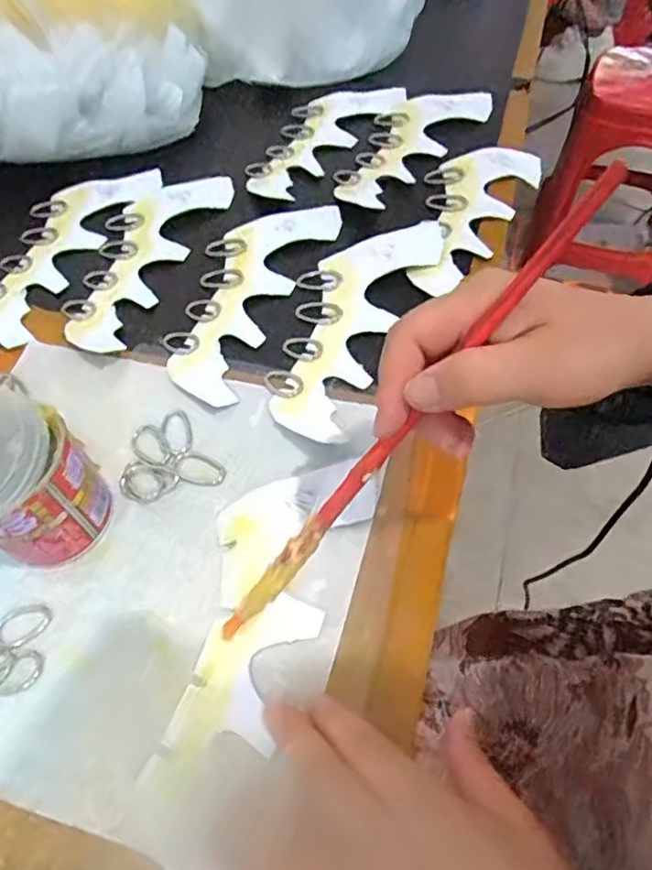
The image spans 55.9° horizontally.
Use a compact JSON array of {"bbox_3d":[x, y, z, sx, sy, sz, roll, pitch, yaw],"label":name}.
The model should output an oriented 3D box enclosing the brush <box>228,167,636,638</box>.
[{"bbox_3d":[0.024,0.006,0.258,0.010,0.261,0.014,7,40,-46],"label":"brush"}]

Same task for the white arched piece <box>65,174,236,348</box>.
[{"bbox_3d":[-0.143,-0.147,0.492,0.070,0.008,0.212,13,56,13],"label":"white arched piece"}]

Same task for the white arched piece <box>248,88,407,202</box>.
[{"bbox_3d":[-0.005,-0.279,0.573,0.075,0.006,0.202,23,59,19],"label":"white arched piece"}]

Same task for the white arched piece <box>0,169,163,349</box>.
[{"bbox_3d":[-0.219,-0.156,0.503,0.078,0.005,0.211,14,57,13],"label":"white arched piece"}]

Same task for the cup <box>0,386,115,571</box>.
[{"bbox_3d":[-0.157,0.026,0.320,0.058,0.094,0.069,37,65,26],"label":"cup"}]

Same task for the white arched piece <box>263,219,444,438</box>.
[{"bbox_3d":[0.016,-0.088,0.434,0.072,0.015,0.212,19,58,16],"label":"white arched piece"}]

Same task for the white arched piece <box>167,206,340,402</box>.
[{"bbox_3d":[-0.060,-0.110,0.461,0.079,0.007,0.212,14,57,13],"label":"white arched piece"}]

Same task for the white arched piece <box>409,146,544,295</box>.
[{"bbox_3d":[0.120,-0.188,0.504,0.074,0.006,0.208,18,58,16],"label":"white arched piece"}]

